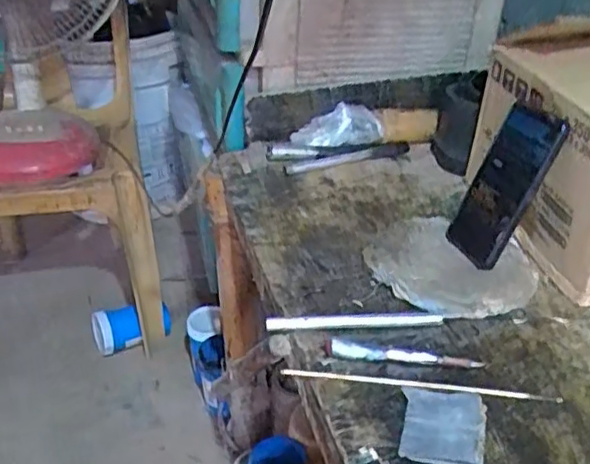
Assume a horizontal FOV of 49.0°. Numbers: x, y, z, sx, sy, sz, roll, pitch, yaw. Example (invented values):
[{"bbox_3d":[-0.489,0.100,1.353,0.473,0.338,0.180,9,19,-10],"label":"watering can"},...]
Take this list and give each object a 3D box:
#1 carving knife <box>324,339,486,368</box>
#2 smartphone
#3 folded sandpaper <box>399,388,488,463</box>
[{"bbox_3d":[0.094,0.107,0.565,0.133,0.008,0.019,4,32,4],"label":"carving knife"},{"bbox_3d":[0.216,-0.048,0.671,0.017,0.164,0.078,13,24,-28],"label":"smartphone"},{"bbox_3d":[0.114,0.148,0.497,0.061,0.010,0.072,9,31,10],"label":"folded sandpaper"}]

